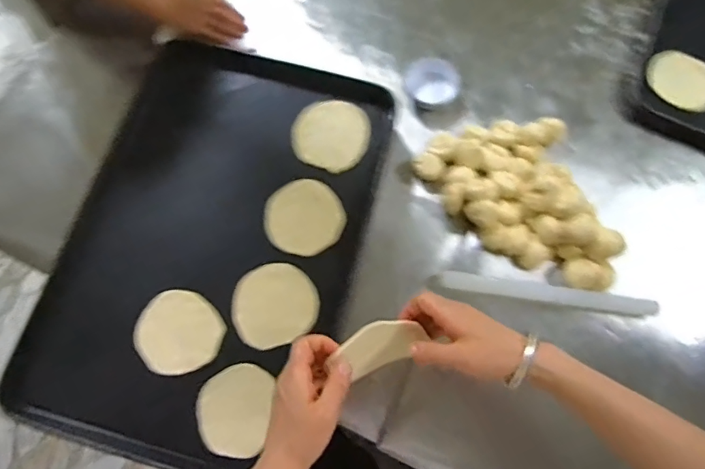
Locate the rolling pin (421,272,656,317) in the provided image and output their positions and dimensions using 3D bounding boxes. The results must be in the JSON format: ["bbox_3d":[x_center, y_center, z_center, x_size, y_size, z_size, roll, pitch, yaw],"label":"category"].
[{"bbox_3d":[0.285,0.089,0.715,0.338,0.028,0.030,8,74,1],"label":"rolling pin"}]

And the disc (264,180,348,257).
[{"bbox_3d":[-0.073,-0.027,0.709,0.112,0.014,0.115,0,74,-1],"label":"disc"}]

